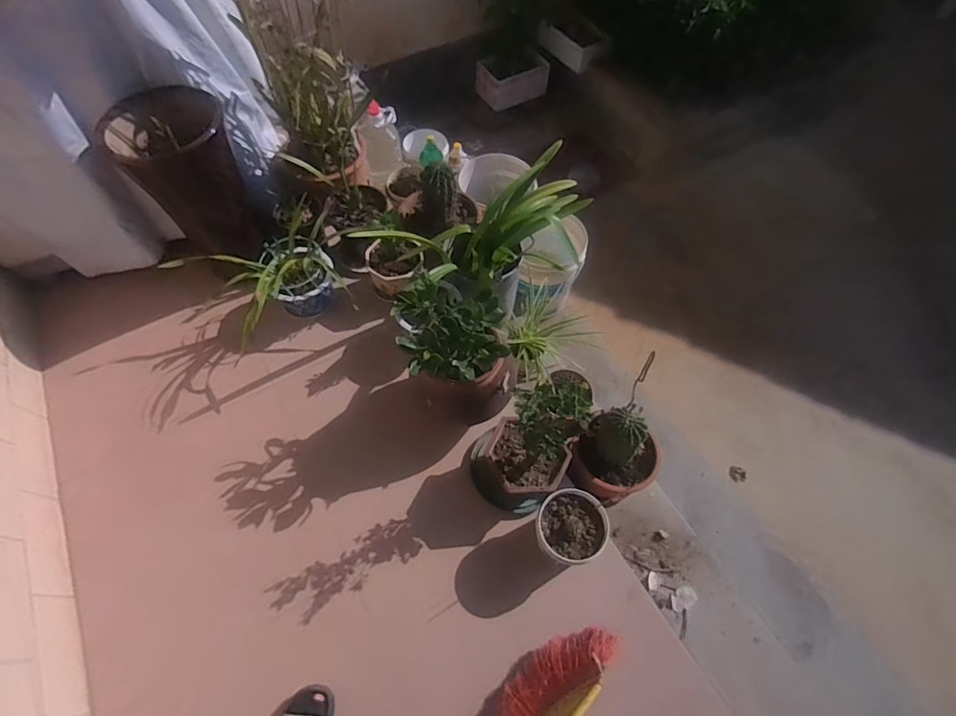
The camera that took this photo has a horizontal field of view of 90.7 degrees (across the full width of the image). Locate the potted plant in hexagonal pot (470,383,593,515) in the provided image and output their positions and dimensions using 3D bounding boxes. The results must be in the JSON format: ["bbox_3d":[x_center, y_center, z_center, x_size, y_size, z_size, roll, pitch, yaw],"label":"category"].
[{"bbox_3d":[0.098,0.200,1.099,0.244,0.434,0.203,18,62,10],"label":"potted plant in hexagonal pot"}]

